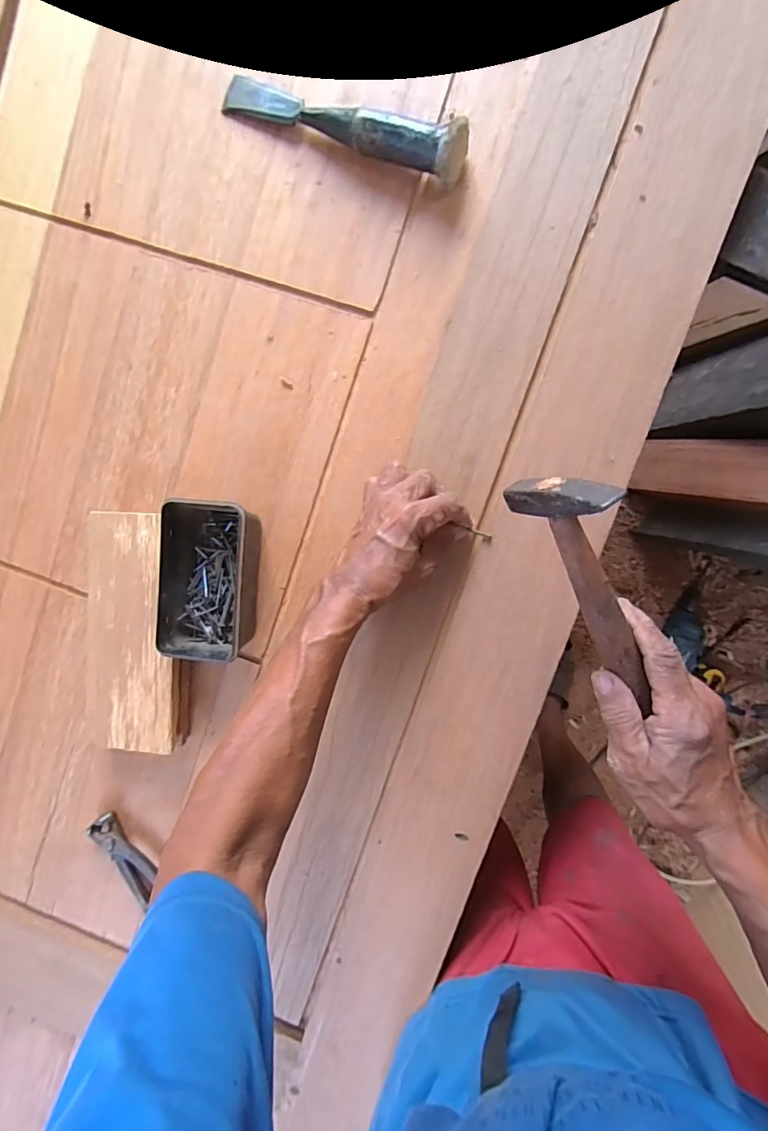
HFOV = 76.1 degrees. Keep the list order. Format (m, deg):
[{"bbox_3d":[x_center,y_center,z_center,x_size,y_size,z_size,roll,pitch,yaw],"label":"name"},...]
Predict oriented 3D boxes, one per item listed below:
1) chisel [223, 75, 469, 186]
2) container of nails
[{"bbox_3d":[-0.042,-0.397,0.435,0.238,0.046,0.043,24,96,5],"label":"chisel"},{"bbox_3d":[-0.161,0.013,0.467,0.082,0.063,0.145,7,94,6],"label":"container of nails"}]

